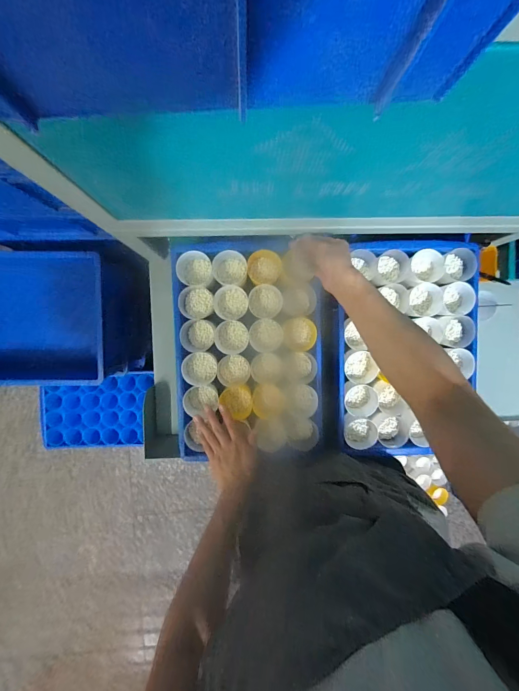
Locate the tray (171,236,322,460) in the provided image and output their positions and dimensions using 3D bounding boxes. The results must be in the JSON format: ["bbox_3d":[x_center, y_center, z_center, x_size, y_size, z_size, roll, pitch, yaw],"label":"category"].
[{"bbox_3d":[-0.020,0.007,0.588,0.265,0.058,0.405,-1,92,-3],"label":"tray"}]

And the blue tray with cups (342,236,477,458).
[{"bbox_3d":[0.283,-0.005,0.602,0.264,0.055,0.422,-3,92,-2],"label":"blue tray with cups"}]

